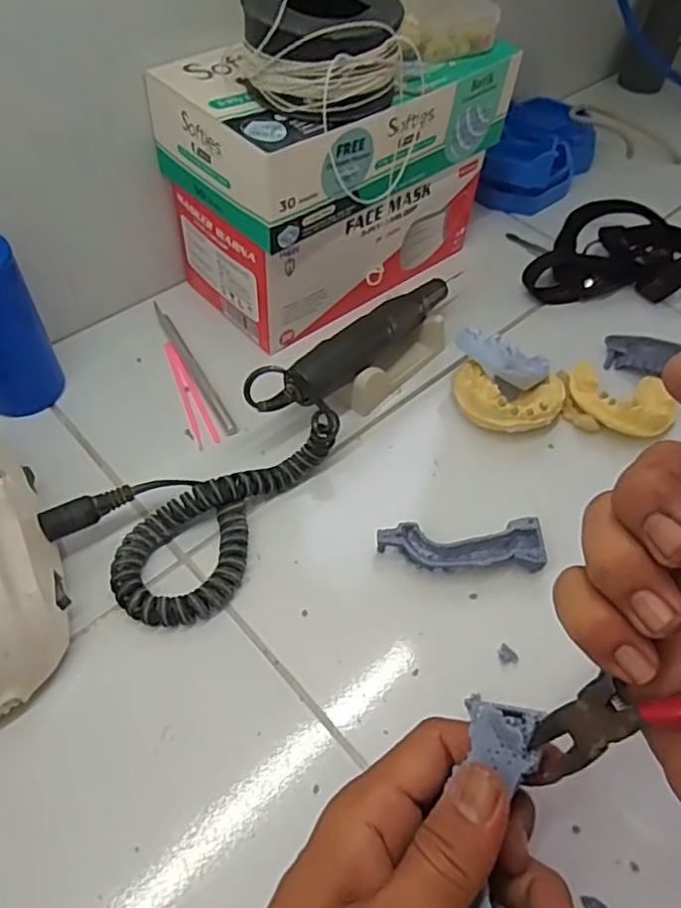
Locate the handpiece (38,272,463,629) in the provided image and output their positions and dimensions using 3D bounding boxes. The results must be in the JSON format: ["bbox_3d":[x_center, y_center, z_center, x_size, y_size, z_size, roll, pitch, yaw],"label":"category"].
[{"bbox_3d":[-0.033,-0.031,0.375,0.086,0.052,0.280,30,57,17],"label":"handpiece"}]

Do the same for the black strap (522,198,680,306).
[{"bbox_3d":[0.224,-0.159,0.506,0.105,0.032,0.148,30,57,17],"label":"black strap"}]

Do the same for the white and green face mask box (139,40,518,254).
[{"bbox_3d":[0.007,-0.212,0.396,0.220,0.065,0.105,-29,61,-23],"label":"white and green face mask box"}]

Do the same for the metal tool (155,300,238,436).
[{"bbox_3d":[-0.101,-0.061,0.427,0.009,0.007,0.132,-24,59,-20],"label":"metal tool"}]

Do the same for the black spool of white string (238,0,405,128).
[{"bbox_3d":[-0.009,-0.214,0.332,0.085,0.046,0.073,5,53,0],"label":"black spool of white string"}]

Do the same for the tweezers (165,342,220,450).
[{"bbox_3d":[-0.101,-0.042,0.415,0.014,0.005,0.092,-19,57,-17],"label":"tweezers"}]

